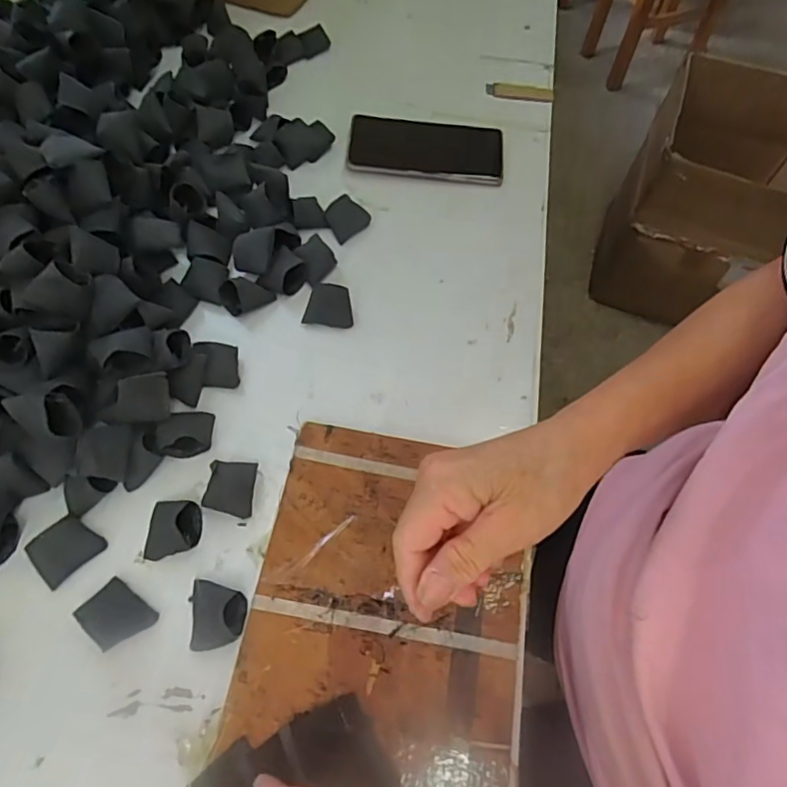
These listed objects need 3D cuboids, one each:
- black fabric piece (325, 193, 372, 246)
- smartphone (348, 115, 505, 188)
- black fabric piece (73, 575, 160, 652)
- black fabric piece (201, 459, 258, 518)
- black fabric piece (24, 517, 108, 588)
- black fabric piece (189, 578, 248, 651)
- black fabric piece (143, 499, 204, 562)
[{"bbox_3d":[-0.045,-0.169,0.531,0.040,0.005,0.036,-38,98,-8],"label":"black fabric piece"},{"bbox_3d":[0.035,-0.256,0.580,0.159,0.013,0.079,4,63,-1],"label":"smartphone"},{"bbox_3d":[-0.184,0.148,0.368,0.041,0.015,0.034,35,67,14],"label":"black fabric piece"},{"bbox_3d":[-0.119,0.068,0.410,0.033,0.015,0.041,8,63,1],"label":"black fabric piece"},{"bbox_3d":[-0.229,0.107,0.387,0.041,0.009,0.034,-40,72,-20],"label":"black fabric piece"},{"bbox_3d":[-0.118,0.144,0.368,0.037,0.021,0.043,-10,64,-8],"label":"black fabric piece"},{"bbox_3d":[-0.157,0.093,0.390,0.037,0.024,0.041,1,63,-3],"label":"black fabric piece"}]

